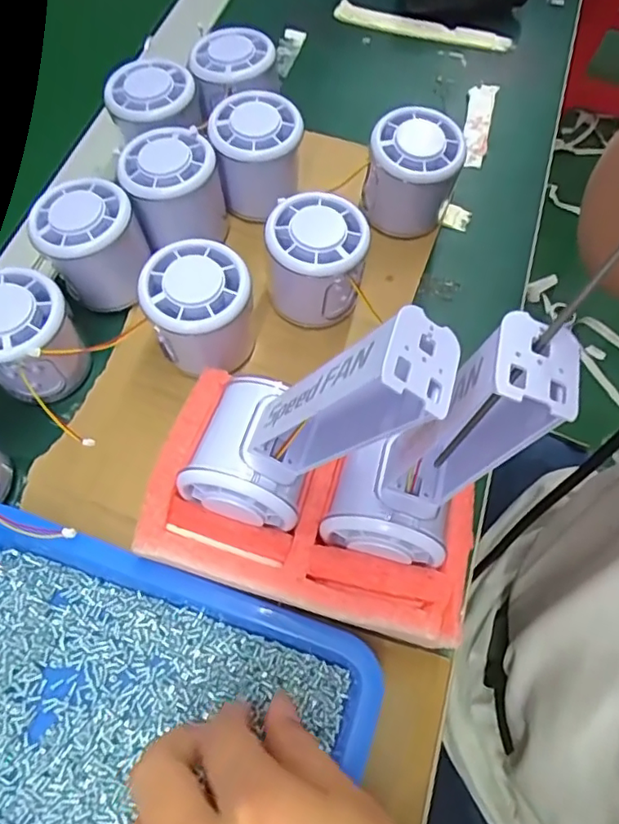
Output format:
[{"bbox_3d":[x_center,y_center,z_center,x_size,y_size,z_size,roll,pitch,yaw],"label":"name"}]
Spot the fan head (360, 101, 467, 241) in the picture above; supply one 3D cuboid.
[{"bbox_3d":[0.063,-0.145,0.360,0.055,0.067,0.051,1,65,-2],"label":"fan head"}]

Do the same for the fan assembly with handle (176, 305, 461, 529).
[{"bbox_3d":[-0.006,0.001,0.227,0.045,0.144,0.064,18,61,-30],"label":"fan assembly with handle"}]

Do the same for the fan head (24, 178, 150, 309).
[{"bbox_3d":[-0.126,-0.096,0.337,0.055,0.057,0.053,1,65,-2],"label":"fan head"}]

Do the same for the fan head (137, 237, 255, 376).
[{"bbox_3d":[-0.060,-0.053,0.317,0.054,0.062,0.054,1,65,-2],"label":"fan head"}]

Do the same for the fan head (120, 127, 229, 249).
[{"bbox_3d":[-0.083,-0.134,0.351,0.055,0.057,0.049,-23,68,-12],"label":"fan head"}]

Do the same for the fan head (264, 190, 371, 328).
[{"bbox_3d":[0.003,-0.085,0.334,0.053,0.059,0.052,1,65,-2],"label":"fan head"}]

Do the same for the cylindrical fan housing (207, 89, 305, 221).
[{"bbox_3d":[-0.034,-0.163,0.374,0.053,0.067,0.052,1,65,-2],"label":"cylindrical fan housing"}]

